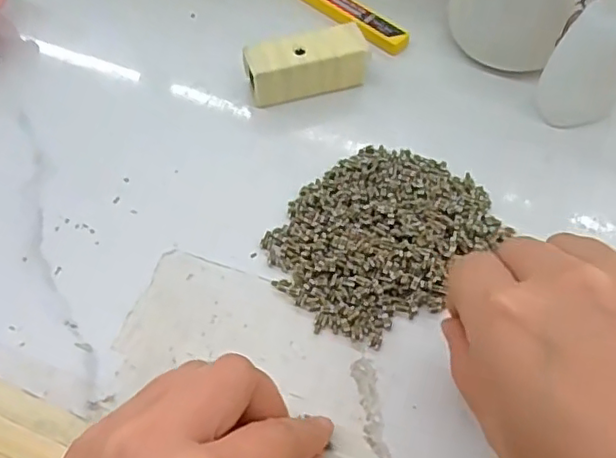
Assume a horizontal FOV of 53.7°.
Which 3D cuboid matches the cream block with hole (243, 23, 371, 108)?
[{"bbox_3d":[-0.001,-0.089,0.340,0.066,0.026,0.027,-16,58,-9],"label":"cream block with hole"}]

